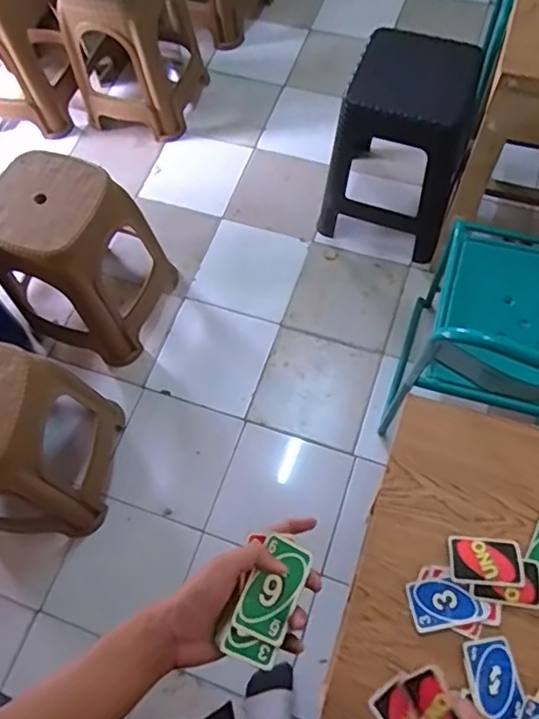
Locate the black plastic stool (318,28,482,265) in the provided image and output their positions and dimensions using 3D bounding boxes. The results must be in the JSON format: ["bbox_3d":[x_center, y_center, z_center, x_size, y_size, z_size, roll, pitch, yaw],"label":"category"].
[{"bbox_3d":[0.356,-0.551,1.513,0.323,0.448,0.290,22,69,11],"label":"black plastic stool"}]

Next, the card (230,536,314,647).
[{"bbox_3d":[0.004,0.204,0.510,0.048,0.005,0.085,38,66,-16],"label":"card"}]

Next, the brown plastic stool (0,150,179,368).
[{"bbox_3d":[-0.485,-0.248,1.450,0.334,0.448,0.307,18,69,12],"label":"brown plastic stool"}]

